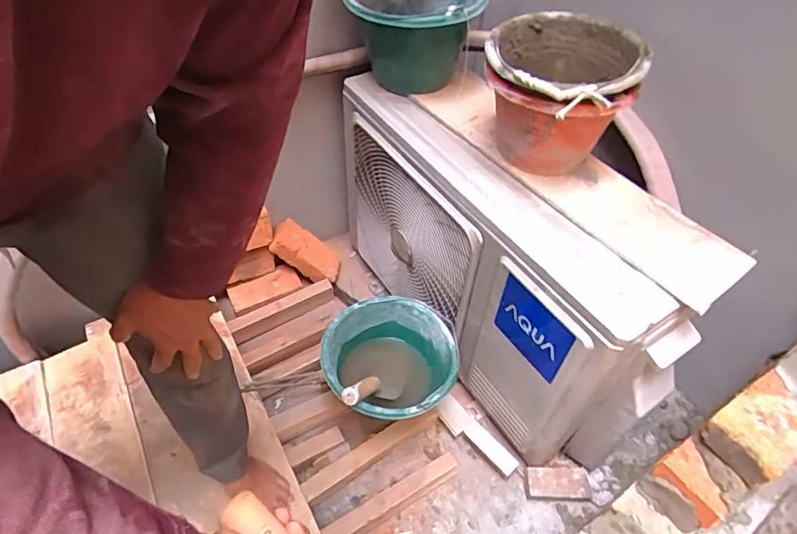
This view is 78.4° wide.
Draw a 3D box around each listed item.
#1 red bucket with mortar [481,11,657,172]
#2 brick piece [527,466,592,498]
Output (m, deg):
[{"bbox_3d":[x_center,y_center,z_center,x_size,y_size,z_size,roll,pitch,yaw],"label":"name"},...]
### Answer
[{"bbox_3d":[0.254,-0.272,0.822,0.232,0.208,0.262,19,49,12],"label":"red bucket with mortar"},{"bbox_3d":[0.337,0.448,1.023,0.131,0.033,0.058,0,48,-5],"label":"brick piece"}]

